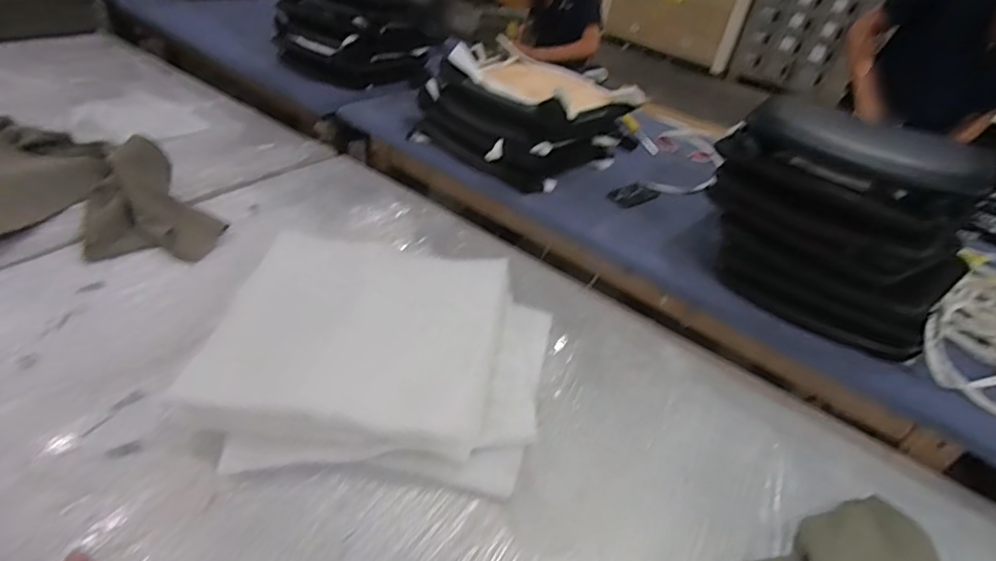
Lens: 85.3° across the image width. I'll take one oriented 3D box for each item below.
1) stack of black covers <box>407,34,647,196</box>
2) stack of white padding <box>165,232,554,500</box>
[{"bbox_3d":[0.078,-0.513,1.670,0.505,0.252,0.486,33,43,28],"label":"stack of black covers"},{"bbox_3d":[-0.233,0.130,1.115,0.659,0.075,0.615,13,45,1],"label":"stack of white padding"}]

